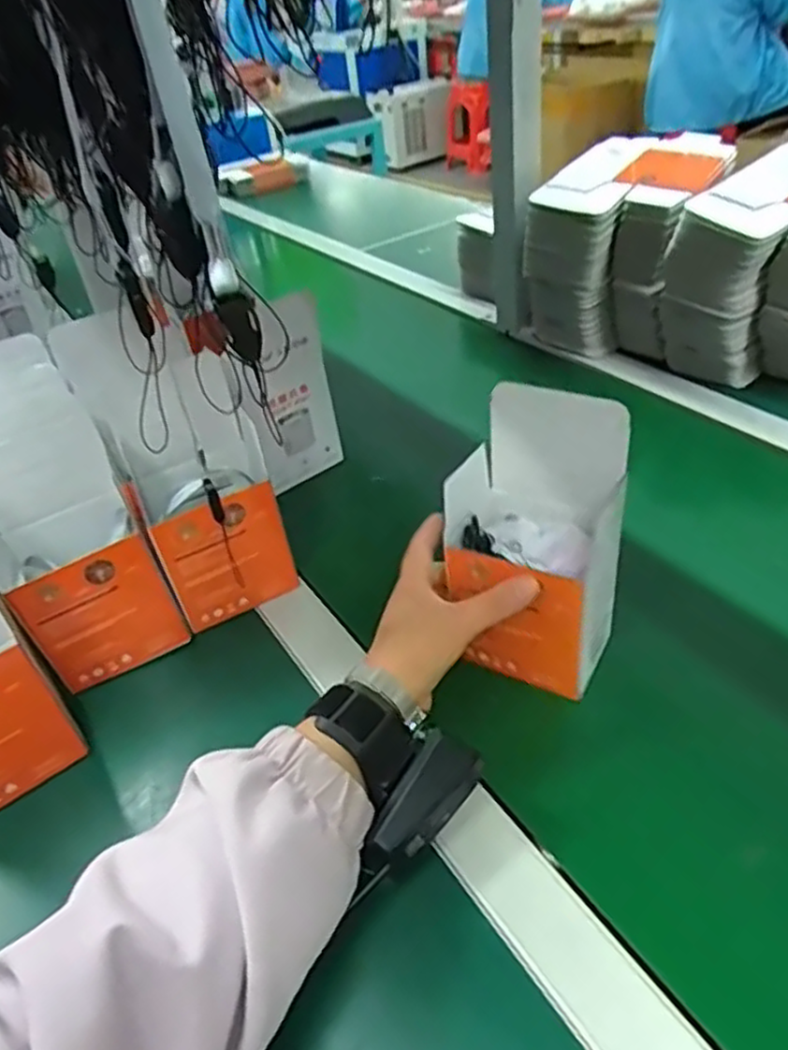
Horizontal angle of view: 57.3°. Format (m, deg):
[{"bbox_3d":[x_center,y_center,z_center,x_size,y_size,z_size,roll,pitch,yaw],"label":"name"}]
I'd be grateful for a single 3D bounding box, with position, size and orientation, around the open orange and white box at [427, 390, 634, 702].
[{"bbox_3d":[0.086,0.009,0.435,0.092,0.165,0.076,13,43,24],"label":"open orange and white box"}]

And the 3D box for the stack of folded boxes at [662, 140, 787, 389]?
[{"bbox_3d":[0.363,-0.269,0.734,0.098,0.173,0.200,27,50,36],"label":"stack of folded boxes"}]

